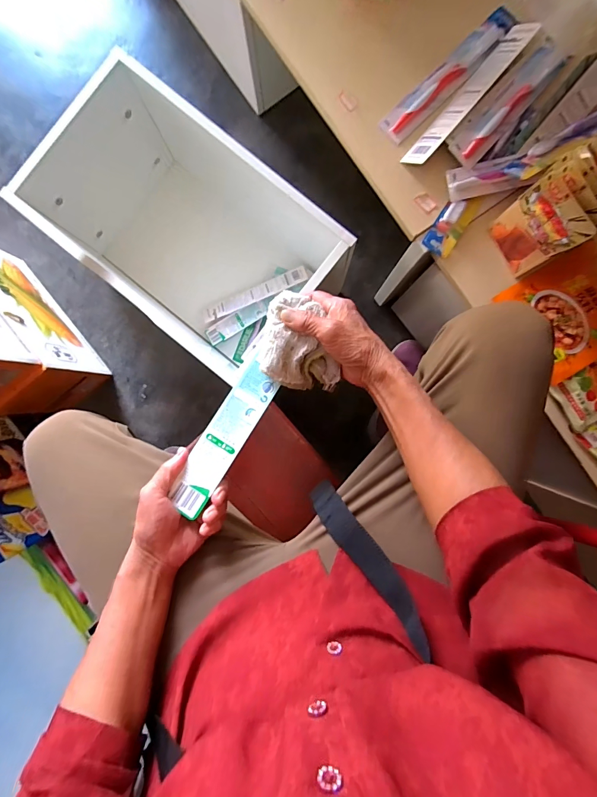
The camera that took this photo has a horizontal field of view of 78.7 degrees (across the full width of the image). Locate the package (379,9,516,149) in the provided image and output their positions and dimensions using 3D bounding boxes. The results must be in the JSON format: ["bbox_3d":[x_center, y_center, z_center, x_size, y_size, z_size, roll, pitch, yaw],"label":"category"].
[{"bbox_3d":[0.207,-0.448,0.498,0.238,0.015,0.043,-44,90,1],"label":"package"}]

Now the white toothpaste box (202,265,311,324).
[{"bbox_3d":[-0.092,-0.222,0.782,0.234,0.021,0.036,-23,90,1],"label":"white toothpaste box"}]

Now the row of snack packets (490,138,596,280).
[{"bbox_3d":[0.306,-0.216,0.431,0.071,0.140,0.090,-33,90,1],"label":"row of snack packets"}]

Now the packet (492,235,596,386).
[{"bbox_3d":[0.398,-0.135,0.494,0.193,0.009,0.145,-30,90,1],"label":"packet"}]

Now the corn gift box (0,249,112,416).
[{"bbox_3d":[-0.579,-0.146,0.731,0.137,0.232,0.353,-37,90,1],"label":"corn gift box"}]

